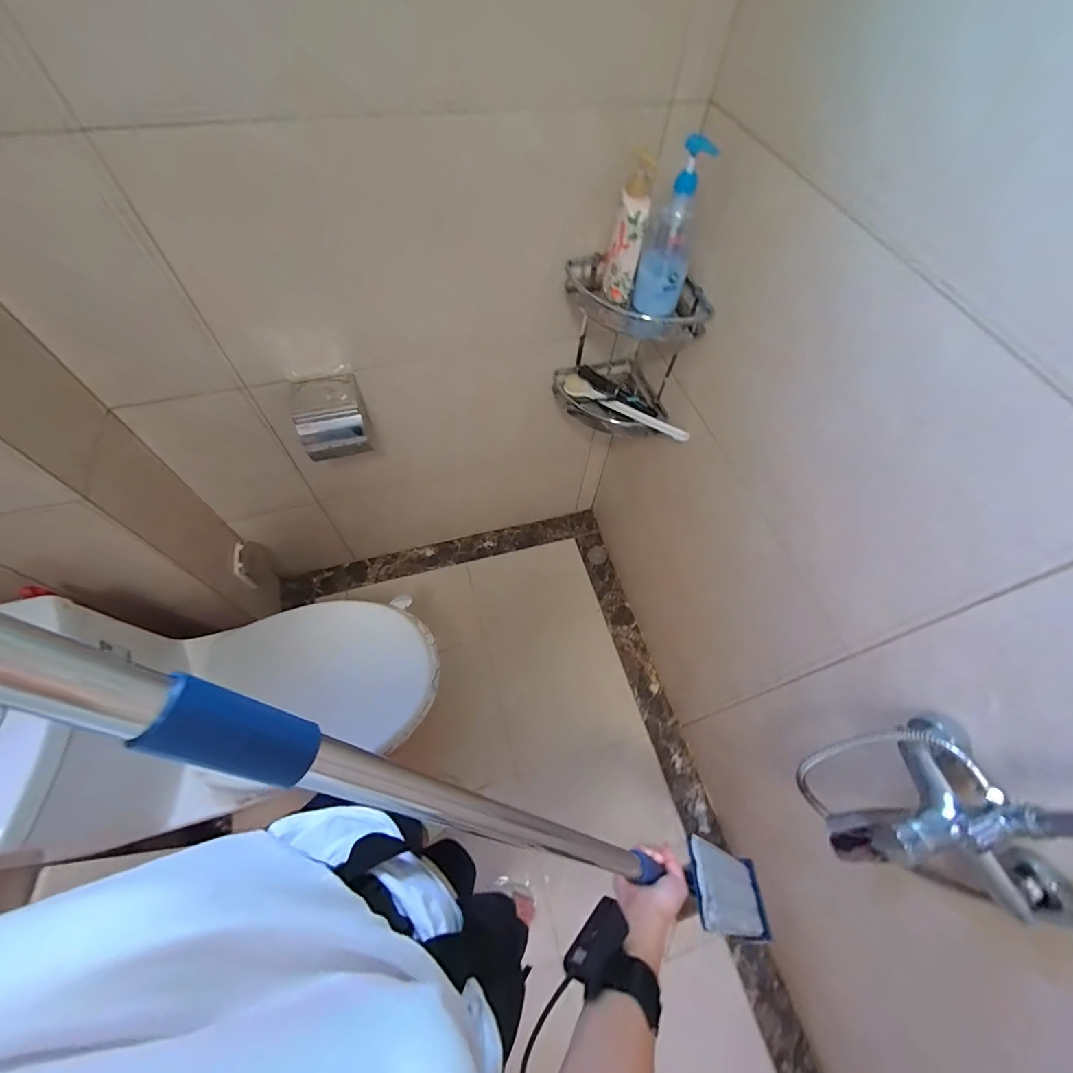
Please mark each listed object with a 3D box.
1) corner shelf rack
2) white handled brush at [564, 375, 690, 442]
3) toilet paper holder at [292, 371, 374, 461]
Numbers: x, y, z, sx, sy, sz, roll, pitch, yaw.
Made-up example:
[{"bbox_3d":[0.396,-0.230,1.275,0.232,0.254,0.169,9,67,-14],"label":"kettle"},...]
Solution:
[{"bbox_3d":[0.192,-0.418,1.021,0.280,0.338,0.197,14,62,4],"label":"corner shelf rack"},{"bbox_3d":[0.202,-0.296,1.040,0.322,0.051,0.047,33,64,13],"label":"white handled brush"},{"bbox_3d":[-0.424,-0.256,0.933,0.134,0.140,0.129,-19,65,-14],"label":"toilet paper holder"}]

